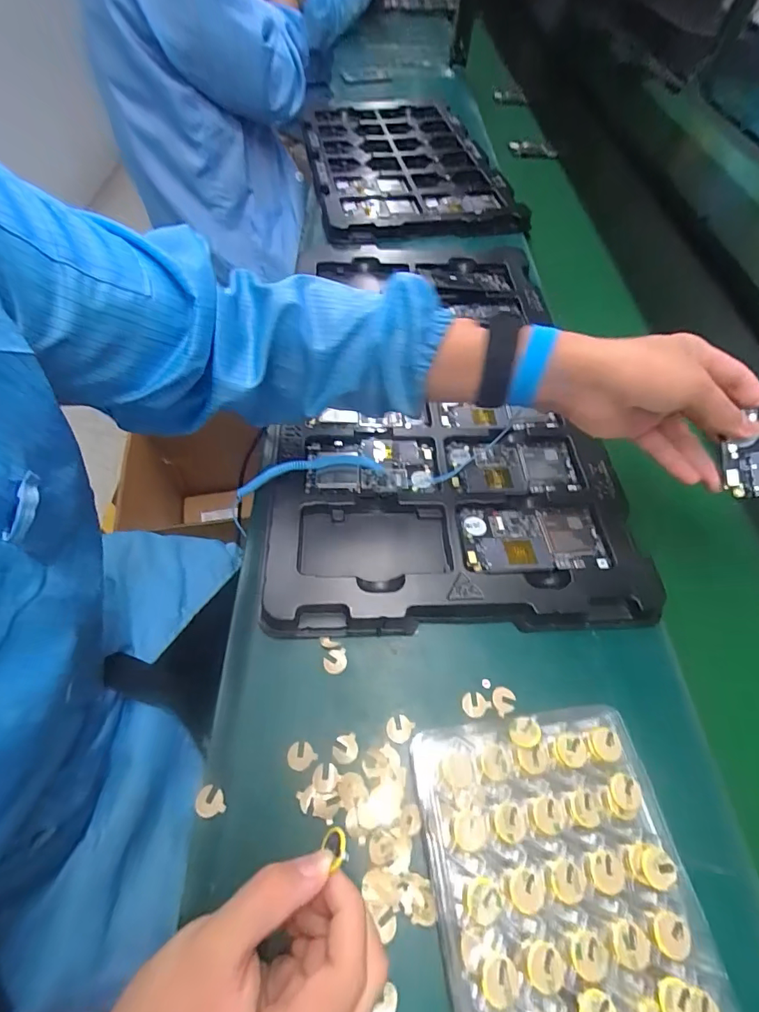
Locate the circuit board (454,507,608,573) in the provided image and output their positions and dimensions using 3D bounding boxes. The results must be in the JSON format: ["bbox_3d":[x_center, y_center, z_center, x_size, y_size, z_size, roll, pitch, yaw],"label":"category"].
[{"bbox_3d":[0.136,0.030,0.409,0.124,0.005,0.066,0,51,-2],"label":"circuit board"}]

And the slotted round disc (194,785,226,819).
[{"bbox_3d":[-0.113,0.196,0.304,0.018,0.004,0.019,2,56,-4],"label":"slotted round disc"}]

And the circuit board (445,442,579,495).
[{"bbox_3d":[0.134,-0.039,0.461,0.125,0.004,0.064,0,56,-5],"label":"circuit board"}]

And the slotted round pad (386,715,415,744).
[{"bbox_3d":[0.015,0.162,0.334,0.018,0.004,0.018,2,56,-4],"label":"slotted round pad"}]

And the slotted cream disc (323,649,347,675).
[{"bbox_3d":[-0.034,0.122,0.360,0.018,0.004,0.018,2,56,-4],"label":"slotted cream disc"}]

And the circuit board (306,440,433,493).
[{"bbox_3d":[-0.009,-0.041,0.458,0.124,0.007,0.062,1,56,-4],"label":"circuit board"}]

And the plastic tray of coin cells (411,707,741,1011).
[{"bbox_3d":[0.106,0.225,0.274,0.146,0.039,0.174,-6,57,-9],"label":"plastic tray of coin cells"}]

